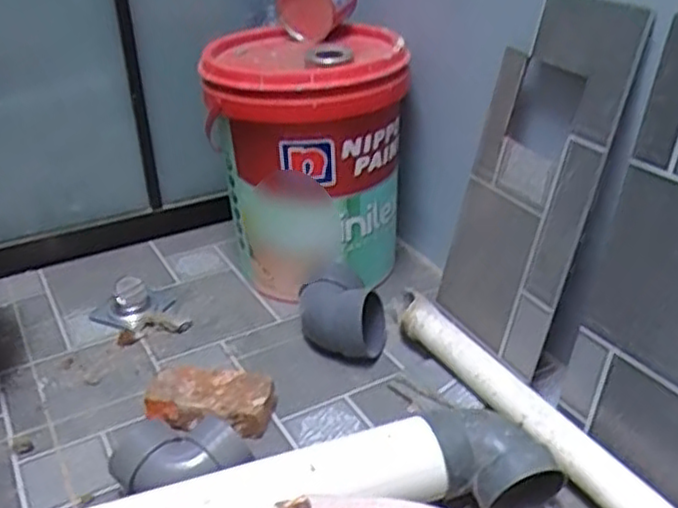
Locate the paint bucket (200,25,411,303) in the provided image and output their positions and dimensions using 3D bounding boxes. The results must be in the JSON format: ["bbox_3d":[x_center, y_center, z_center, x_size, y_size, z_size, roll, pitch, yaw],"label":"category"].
[{"bbox_3d":[-0.052,-0.147,1.200,0.303,0.368,0.368,-4,30,-5],"label":"paint bucket"}]

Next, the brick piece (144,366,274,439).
[{"bbox_3d":[-0.167,0.193,0.937,0.160,0.047,0.098,8,31,16],"label":"brick piece"}]

